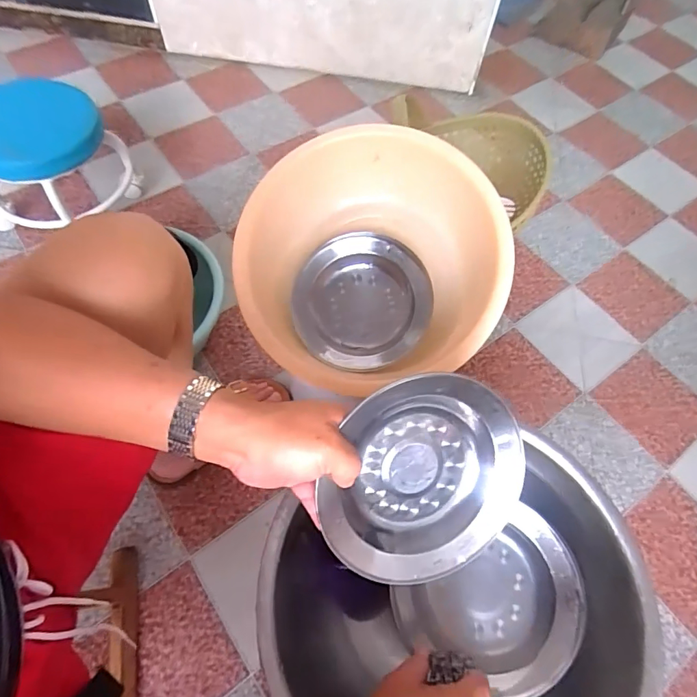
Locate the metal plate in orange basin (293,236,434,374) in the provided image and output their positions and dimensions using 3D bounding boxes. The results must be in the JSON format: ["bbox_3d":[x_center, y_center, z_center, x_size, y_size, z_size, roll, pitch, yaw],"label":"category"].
[{"bbox_3d":[0.018,-0.063,0.631,0.184,0.040,0.182,-1,80,7],"label":"metal plate in orange basin"}]

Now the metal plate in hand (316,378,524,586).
[{"bbox_3d":[0.064,0.112,0.407,0.187,0.031,0.183,-3,101,-14],"label":"metal plate in hand"}]

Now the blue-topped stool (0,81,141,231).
[{"bbox_3d":[-0.636,-0.391,0.977,0.249,0.215,0.267,20,62,7],"label":"blue-topped stool"}]

